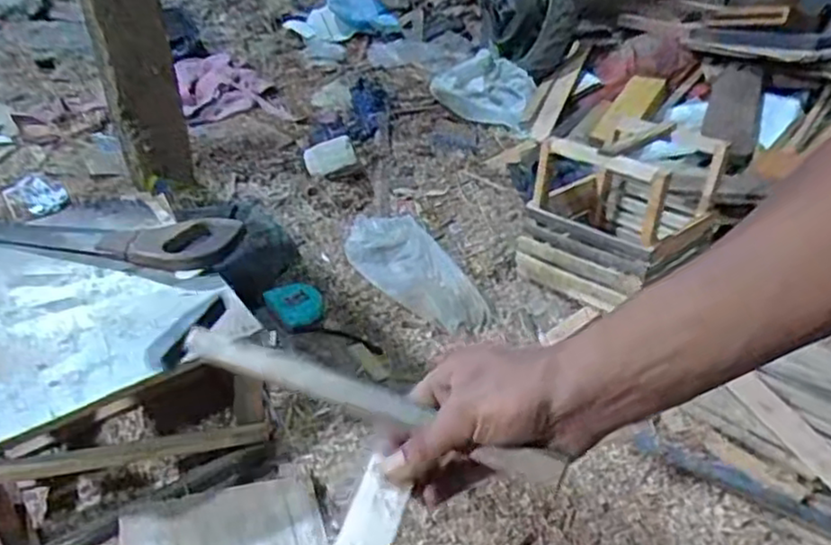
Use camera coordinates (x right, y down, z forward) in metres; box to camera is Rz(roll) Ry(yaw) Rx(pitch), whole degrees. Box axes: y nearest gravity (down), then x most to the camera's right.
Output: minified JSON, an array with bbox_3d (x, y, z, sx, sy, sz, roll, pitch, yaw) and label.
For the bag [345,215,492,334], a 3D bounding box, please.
[{"bbox_3d":[0.000,-0.007,1.171,0.156,0.041,0.306,-24,49,-32],"label":"bag"}]

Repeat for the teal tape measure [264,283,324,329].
[{"bbox_3d":[-0.183,0.045,1.072,0.084,0.038,0.079,4,40,-4],"label":"teal tape measure"}]

